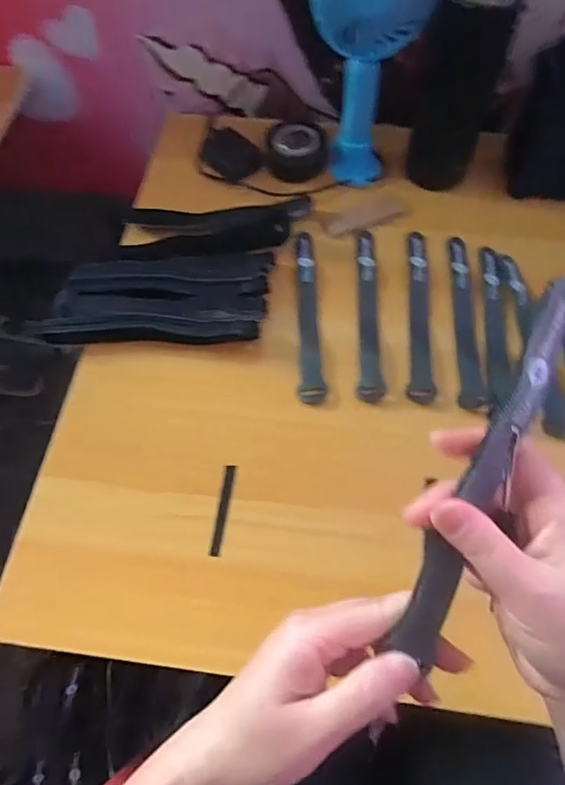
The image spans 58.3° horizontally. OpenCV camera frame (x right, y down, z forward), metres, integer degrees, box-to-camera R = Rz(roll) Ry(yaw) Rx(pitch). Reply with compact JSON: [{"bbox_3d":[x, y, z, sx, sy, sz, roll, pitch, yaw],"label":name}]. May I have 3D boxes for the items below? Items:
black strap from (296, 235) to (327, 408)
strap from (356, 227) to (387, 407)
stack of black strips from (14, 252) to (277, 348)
[{"bbox_3d":[0.024,-0.079,0.484,0.022,0.007,0.197,-3,64,1],"label":"black strap"},{"bbox_3d":[0.083,-0.082,0.481,0.022,0.011,0.202,3,64,3],"label":"strap"},{"bbox_3d":[-0.119,-0.087,0.478,0.212,0.034,0.099,-5,64,-1],"label":"stack of black strips"}]

